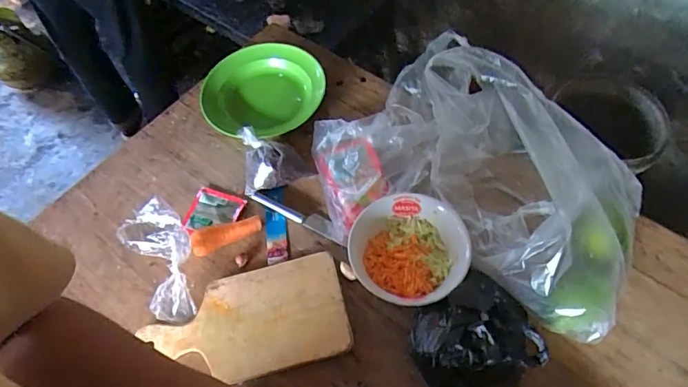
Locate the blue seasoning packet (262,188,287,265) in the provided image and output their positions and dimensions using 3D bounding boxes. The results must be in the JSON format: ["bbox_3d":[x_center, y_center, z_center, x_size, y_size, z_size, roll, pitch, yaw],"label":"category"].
[{"bbox_3d":[-0.103,0.047,0.705,0.031,0.010,0.118,-7,59,1],"label":"blue seasoning packet"}]

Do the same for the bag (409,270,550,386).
[{"bbox_3d":[0.155,0.173,0.553,0.135,0.089,0.144,-25,60,-10],"label":"bag"}]

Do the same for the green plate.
[{"bbox_3d":[-0.145,-0.182,0.812,0.202,0.073,0.194,-2,59,4],"label":"green plate"}]

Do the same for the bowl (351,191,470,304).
[{"bbox_3d":[0.087,0.079,0.640,0.153,0.053,0.149,-2,59,4],"label":"bowl"}]

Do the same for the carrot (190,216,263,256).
[{"bbox_3d":[-0.173,0.059,0.693,0.102,0.026,0.031,-23,60,-9],"label":"carrot"}]

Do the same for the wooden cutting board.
[{"bbox_3d":[-0.127,0.174,0.628,0.258,0.021,0.139,-14,59,-4],"label":"wooden cutting board"}]

